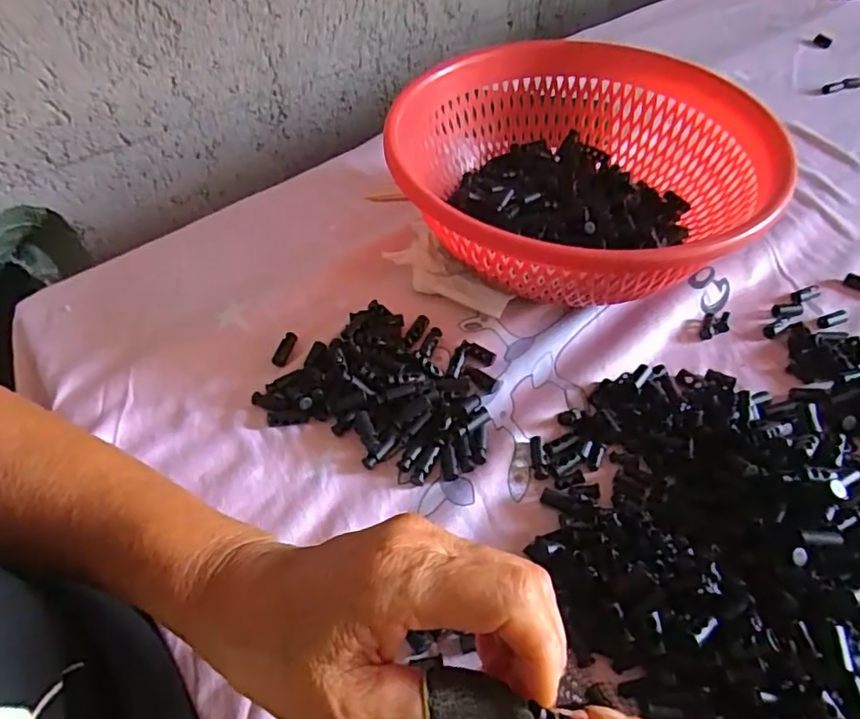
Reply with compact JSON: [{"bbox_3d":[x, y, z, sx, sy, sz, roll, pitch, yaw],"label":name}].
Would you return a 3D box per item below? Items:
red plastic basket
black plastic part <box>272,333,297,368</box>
[{"bbox_3d":[0.104,-0.125,0.433,0.237,0.097,0.259,-12,51,-8],"label":"red plastic basket"},{"bbox_3d":[-0.100,-0.007,0.407,0.010,0.005,0.026,13,53,13],"label":"black plastic part"}]

